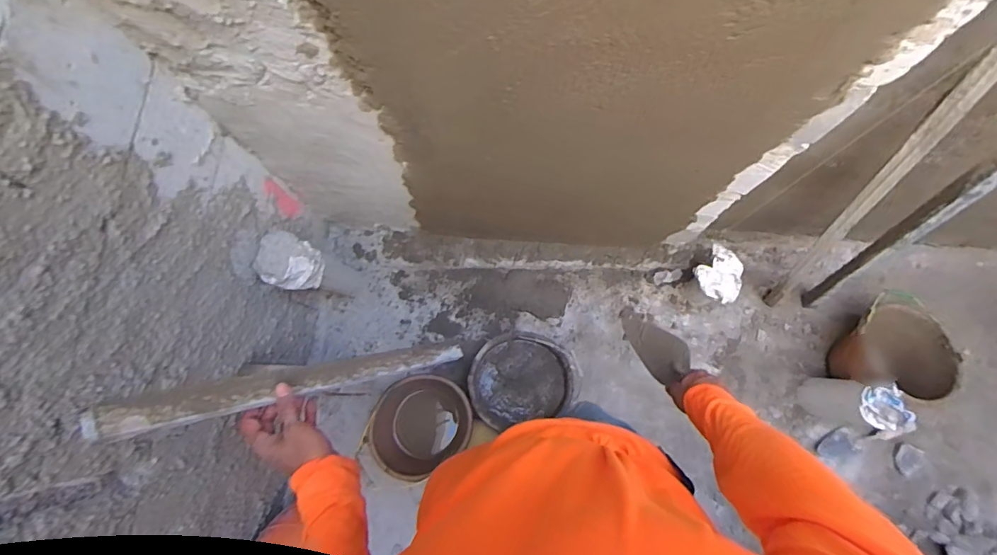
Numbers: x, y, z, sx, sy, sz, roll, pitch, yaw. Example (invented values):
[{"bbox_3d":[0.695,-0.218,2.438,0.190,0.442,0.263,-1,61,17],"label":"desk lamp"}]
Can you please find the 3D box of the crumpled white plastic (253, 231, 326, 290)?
[{"bbox_3d":[-0.457,-0.028,1.054,0.108,0.137,0.110,0,77,1],"label":"crumpled white plastic"}]

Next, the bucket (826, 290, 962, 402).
[{"bbox_3d":[1.142,0.204,1.411,0.221,0.216,0.301,3,77,1],"label":"bucket"}]

